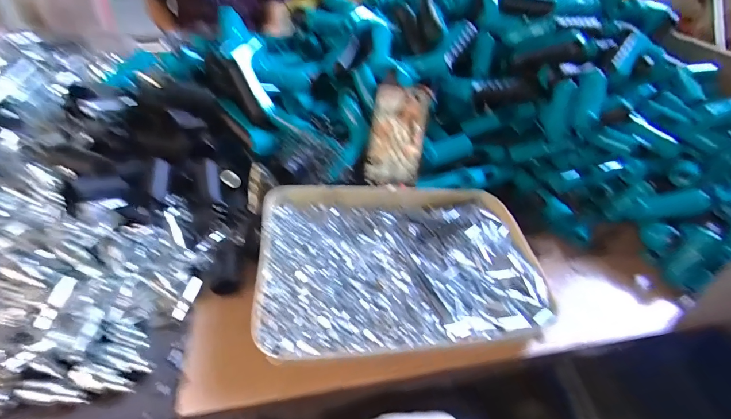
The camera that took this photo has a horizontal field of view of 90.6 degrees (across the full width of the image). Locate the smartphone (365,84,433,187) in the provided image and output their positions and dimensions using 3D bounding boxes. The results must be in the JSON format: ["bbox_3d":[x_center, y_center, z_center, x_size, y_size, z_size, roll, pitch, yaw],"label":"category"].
[{"bbox_3d":[0.047,-0.109,0.535,0.080,0.147,0.012,8,-3,5],"label":"smartphone"}]

